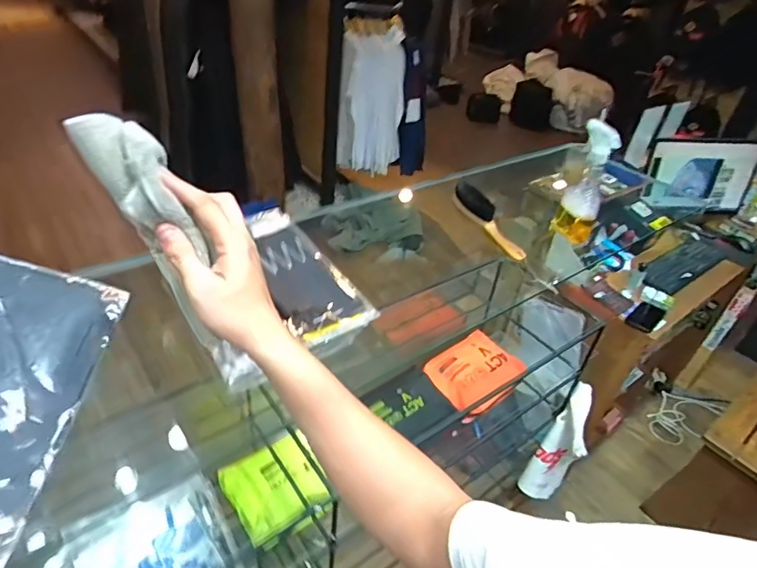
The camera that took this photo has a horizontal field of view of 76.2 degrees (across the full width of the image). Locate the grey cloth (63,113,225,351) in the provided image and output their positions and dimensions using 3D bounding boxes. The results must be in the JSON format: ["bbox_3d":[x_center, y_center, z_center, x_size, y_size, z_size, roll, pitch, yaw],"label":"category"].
[{"bbox_3d":[-0.166,-0.036,0.382,0.046,0.195,0.043,2,31,31],"label":"grey cloth"}]

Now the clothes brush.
[{"bbox_3d":[0.215,-0.126,0.930,0.030,0.063,0.220,-11,41,-23],"label":"clothes brush"}]

